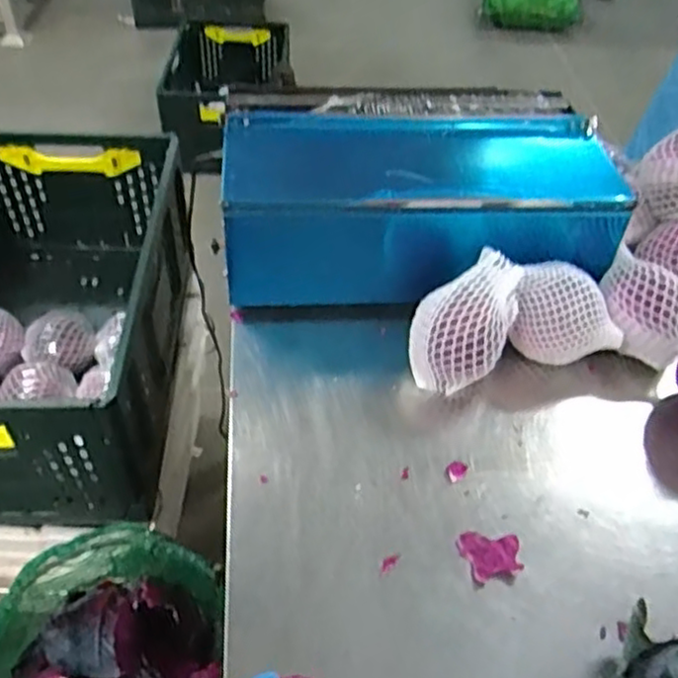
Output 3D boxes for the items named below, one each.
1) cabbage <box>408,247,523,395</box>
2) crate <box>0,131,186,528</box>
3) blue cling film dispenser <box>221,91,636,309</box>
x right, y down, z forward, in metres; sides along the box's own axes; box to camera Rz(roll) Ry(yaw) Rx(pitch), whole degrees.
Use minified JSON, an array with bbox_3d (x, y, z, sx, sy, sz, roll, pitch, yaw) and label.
[{"bbox_3d":[0.146,-0.016,0.837,0.107,0.140,0.131,17,48,12],"label":"cabbage"},{"bbox_3d":[-0.492,-0.036,1.158,0.432,0.314,0.630,0,46,-4],"label":"crate"},{"bbox_3d":[0.099,-0.195,0.957,0.506,0.150,0.290,-5,47,-9],"label":"blue cling film dispenser"}]

